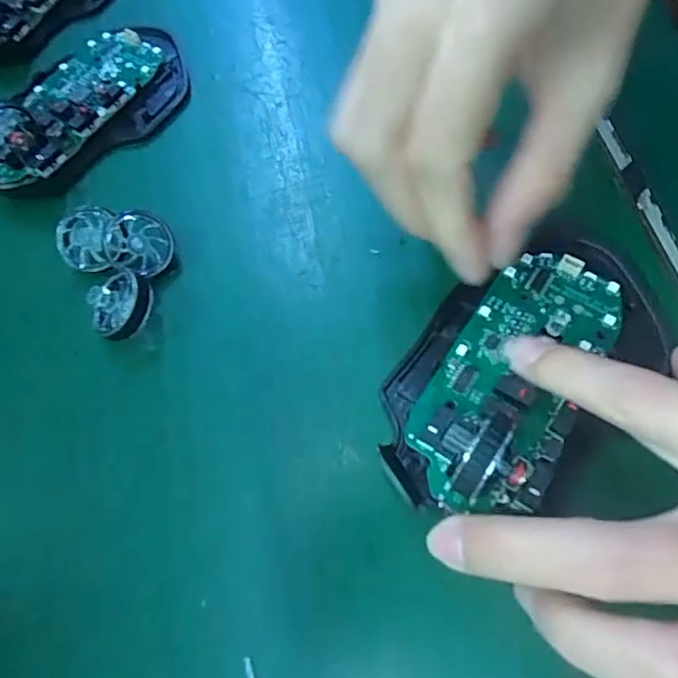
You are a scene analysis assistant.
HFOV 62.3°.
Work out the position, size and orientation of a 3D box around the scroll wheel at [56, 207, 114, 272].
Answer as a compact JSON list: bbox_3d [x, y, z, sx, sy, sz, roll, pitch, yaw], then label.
[{"bbox_3d":[-0.101,-0.040,0.222,0.023,0.004,0.023,0,93,-5],"label":"scroll wheel"}]

